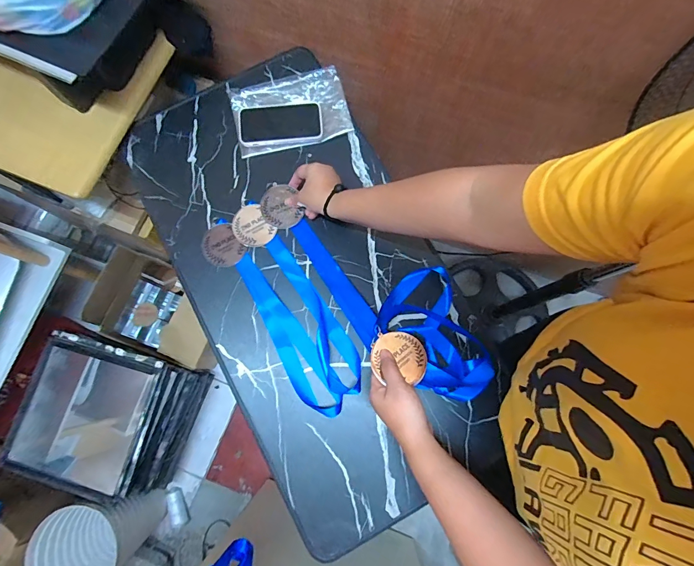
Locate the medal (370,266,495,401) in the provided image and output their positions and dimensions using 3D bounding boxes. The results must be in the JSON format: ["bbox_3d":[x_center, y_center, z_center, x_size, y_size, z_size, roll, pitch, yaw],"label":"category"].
[{"bbox_3d":[0.141,0.066,0.559,0.179,0.104,0.185,18,79,4],"label":"medal"}]

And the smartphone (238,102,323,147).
[{"bbox_3d":[-0.119,-0.281,0.657,0.144,0.008,0.072,-6,78,0],"label":"smartphone"}]

